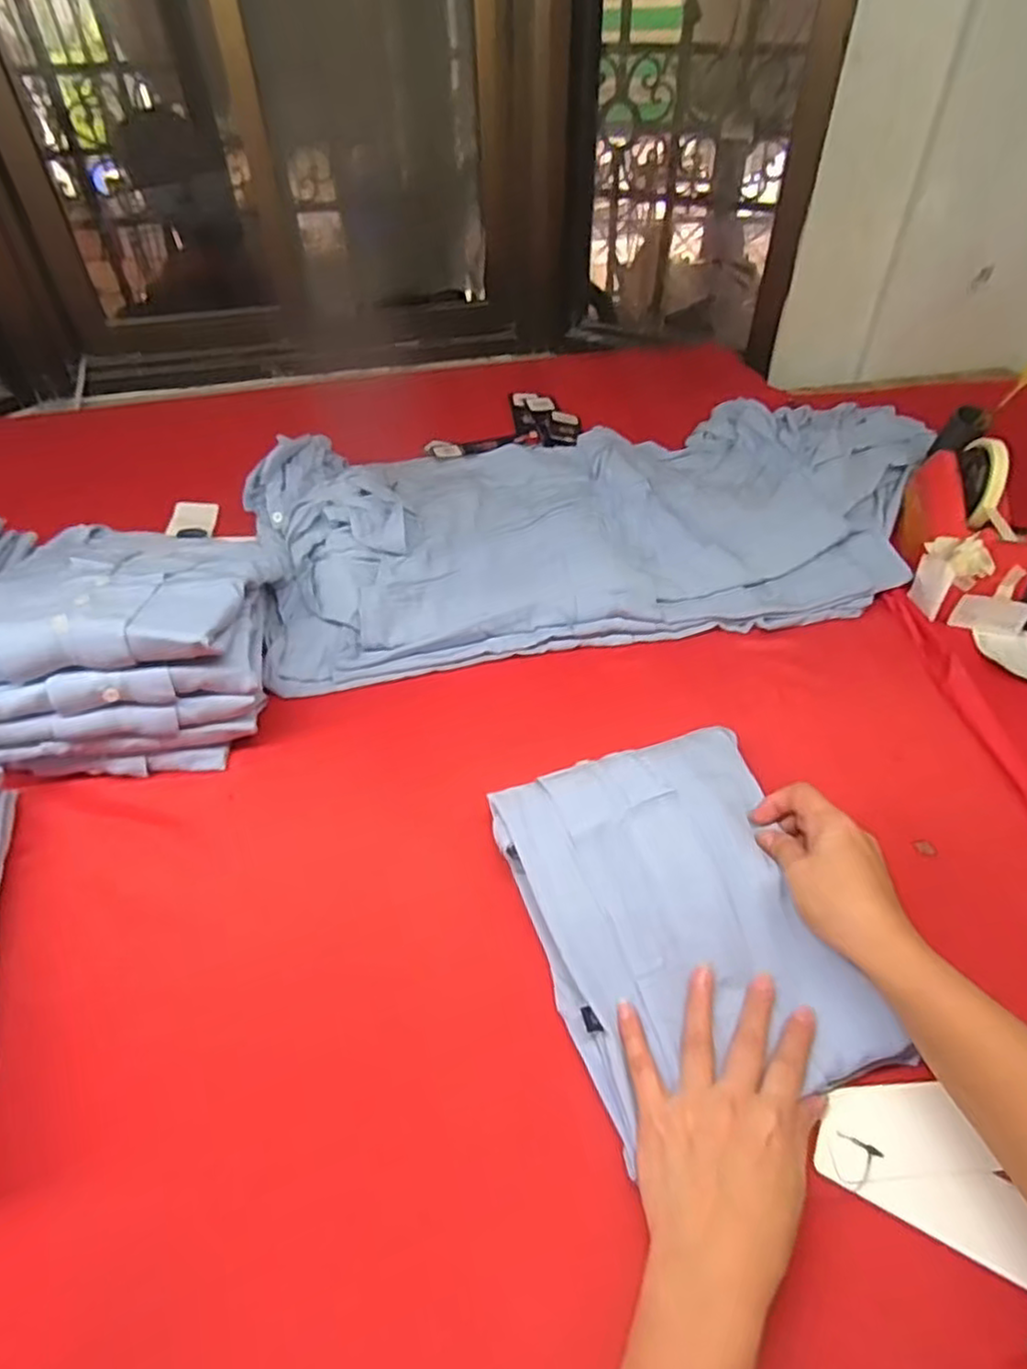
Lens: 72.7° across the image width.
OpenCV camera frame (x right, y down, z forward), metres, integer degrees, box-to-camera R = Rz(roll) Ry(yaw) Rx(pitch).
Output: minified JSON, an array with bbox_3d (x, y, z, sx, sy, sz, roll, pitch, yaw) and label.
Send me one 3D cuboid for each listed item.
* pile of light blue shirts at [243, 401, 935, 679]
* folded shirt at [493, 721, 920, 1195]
[{"bbox_3d":[0.117,-0.195,0.754,0.759,0.061,0.365,-11,45,-10],"label":"pile of light blue shirts"},{"bbox_3d":[0.111,0.147,0.464,0.197,0.054,0.231,-10,49,-14],"label":"folded shirt"}]

